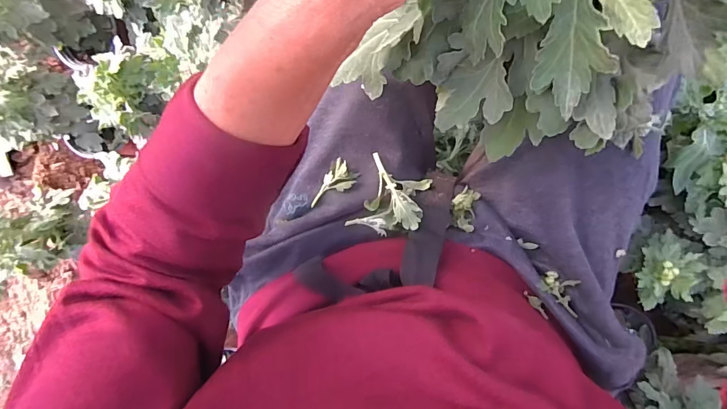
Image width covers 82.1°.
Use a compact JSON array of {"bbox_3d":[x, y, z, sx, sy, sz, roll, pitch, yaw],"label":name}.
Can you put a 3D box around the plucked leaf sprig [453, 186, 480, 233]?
[{"bbox_3d":[0.099,0.004,0.408,0.024,0.014,0.039,13,98,5],"label":"plucked leaf sprig"}]

